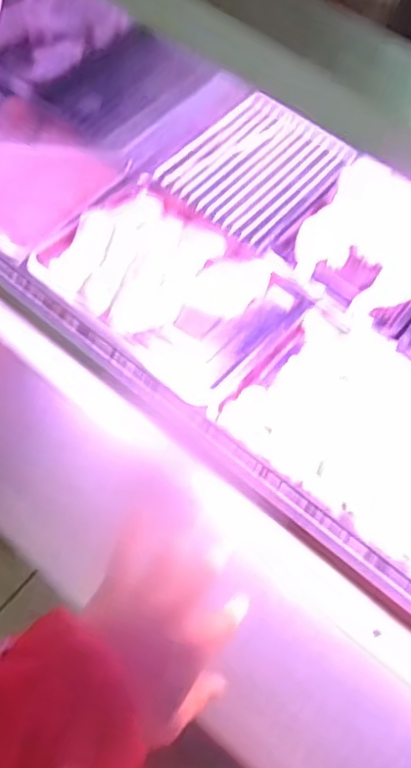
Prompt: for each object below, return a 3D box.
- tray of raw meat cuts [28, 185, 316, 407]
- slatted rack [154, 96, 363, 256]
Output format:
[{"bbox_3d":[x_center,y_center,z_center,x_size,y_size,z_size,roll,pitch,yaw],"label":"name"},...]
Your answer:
[{"bbox_3d":[-0.048,-0.167,1.078,0.375,0.044,0.268,38,69,15],"label":"tray of raw meat cuts"},{"bbox_3d":[0.095,-0.389,1.192,0.252,0.016,0.281,37,69,15],"label":"slatted rack"}]

